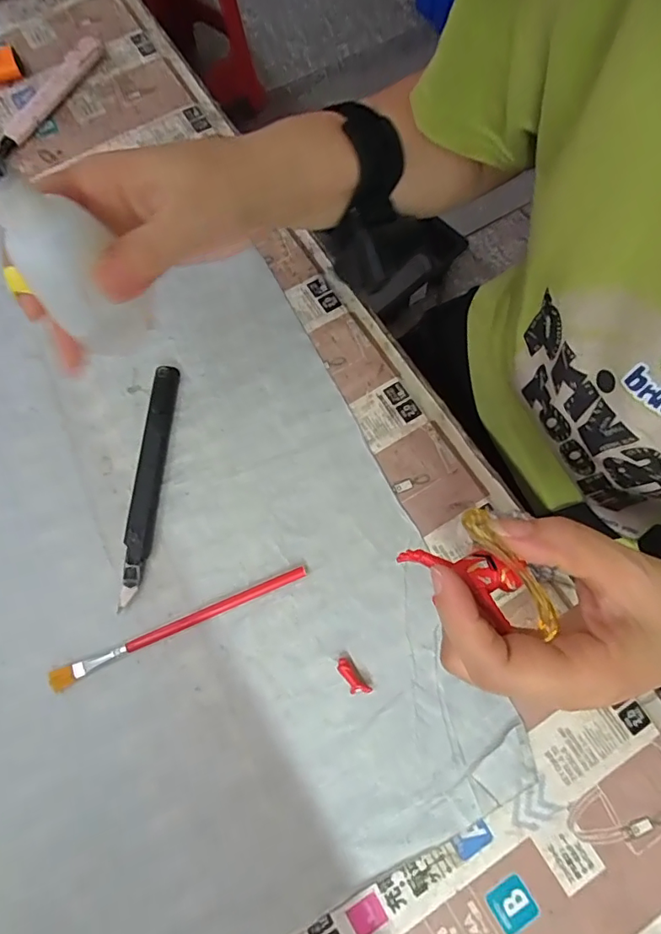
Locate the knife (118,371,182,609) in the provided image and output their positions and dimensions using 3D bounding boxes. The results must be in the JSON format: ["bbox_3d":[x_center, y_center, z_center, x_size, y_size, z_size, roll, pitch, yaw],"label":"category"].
[{"bbox_3d":[-0.111,0.007,0.307,0.013,0.012,0.147,4,73,2],"label":"knife"}]

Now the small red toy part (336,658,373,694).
[{"bbox_3d":[0.011,0.116,0.274,0.009,0.007,0.023,-40,77,-10],"label":"small red toy part"}]

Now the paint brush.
[{"bbox_3d":[-0.085,0.089,0.286,0.151,0.004,0.012,-25,75,-6],"label":"paint brush"}]

